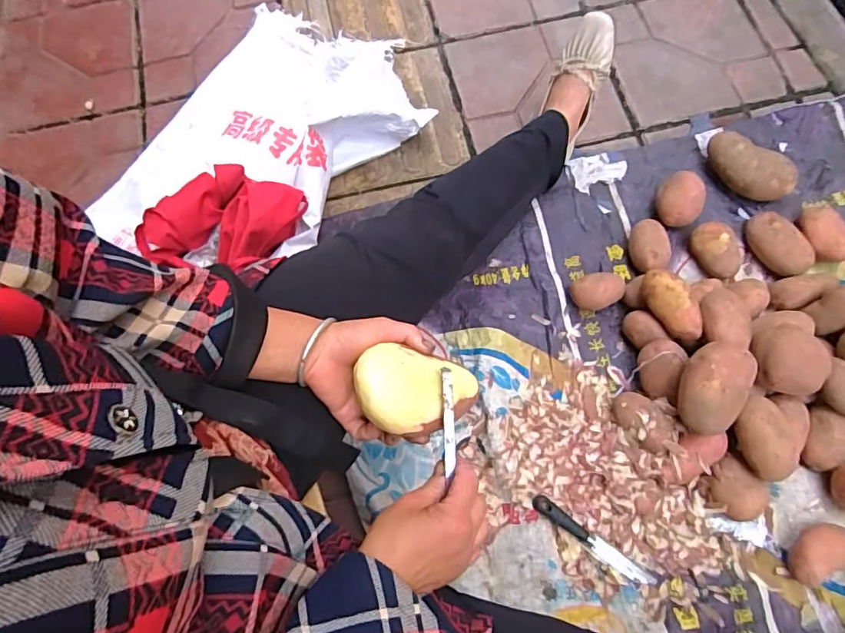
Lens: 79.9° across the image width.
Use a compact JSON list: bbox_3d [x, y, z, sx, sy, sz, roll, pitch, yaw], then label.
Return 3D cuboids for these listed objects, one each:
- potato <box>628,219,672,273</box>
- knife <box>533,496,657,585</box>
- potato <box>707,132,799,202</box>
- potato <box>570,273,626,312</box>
[{"bbox_3d":[0.375,-0.115,0.837,0.059,0.043,0.095,-1,72,5],"label":"potato"},{"bbox_3d":[0.238,0.313,0.701,0.189,0.015,0.020,33,76,11],"label":"knife"},{"bbox_3d":[0.548,-0.250,0.851,0.148,0.056,0.078,35,78,15],"label":"potato"},{"bbox_3d":[0.279,-0.040,0.809,0.077,0.053,0.057,-4,71,4],"label":"potato"}]

